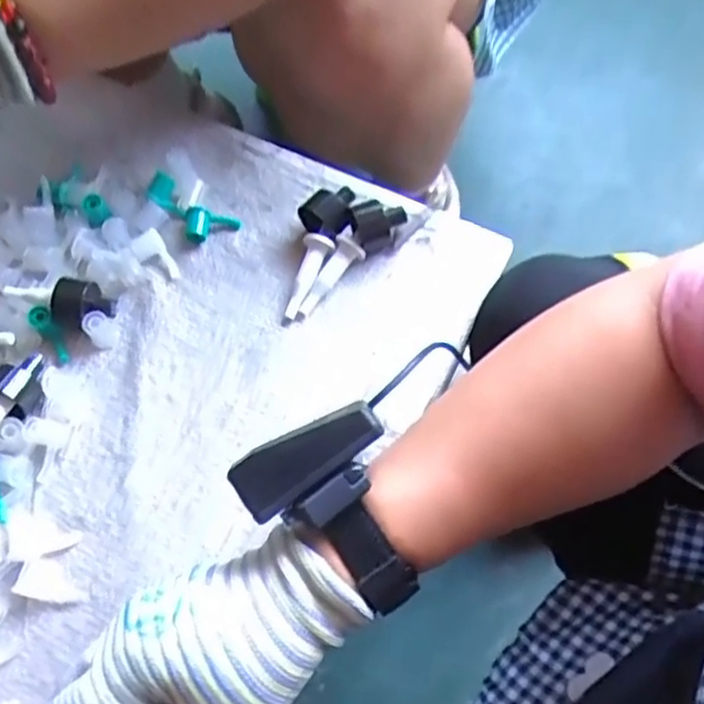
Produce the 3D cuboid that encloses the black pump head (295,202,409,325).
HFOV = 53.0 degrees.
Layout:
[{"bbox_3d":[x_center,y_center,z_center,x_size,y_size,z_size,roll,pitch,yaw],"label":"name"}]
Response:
[{"bbox_3d":[-0.004,-0.062,0.465,0.029,0.022,0.099,38,86,14],"label":"black pump head"}]

